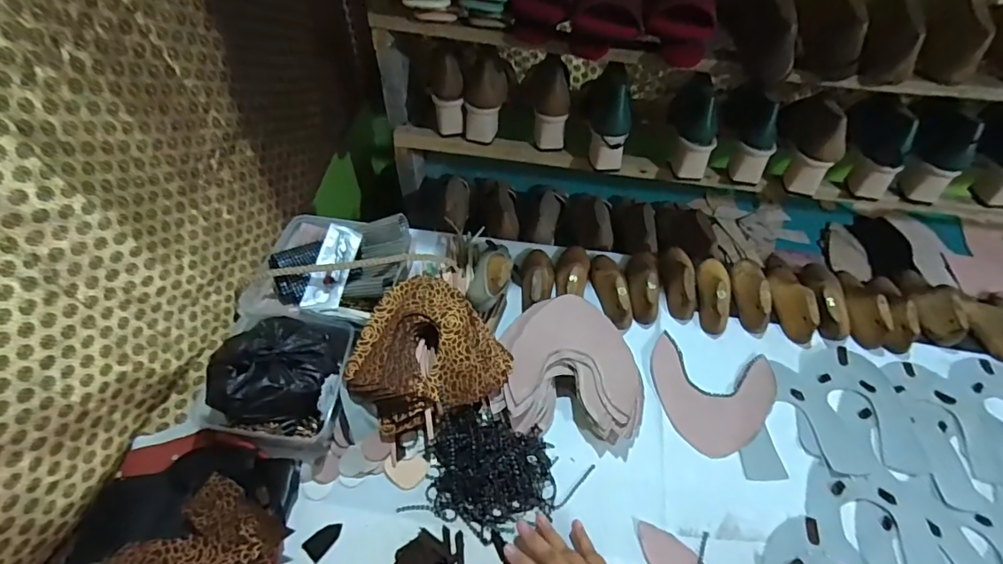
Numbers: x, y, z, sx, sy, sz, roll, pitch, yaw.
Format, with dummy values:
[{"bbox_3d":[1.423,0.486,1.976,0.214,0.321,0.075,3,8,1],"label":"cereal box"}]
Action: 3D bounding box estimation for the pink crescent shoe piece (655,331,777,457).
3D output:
[{"bbox_3d":[0.286,0.155,0.678,0.159,0.008,0.158,12,52,12],"label":"pink crescent shoe piece"}]

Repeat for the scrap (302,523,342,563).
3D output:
[{"bbox_3d":[-0.198,0.290,0.558,0.025,0.004,0.042,35,49,26],"label":"scrap"}]

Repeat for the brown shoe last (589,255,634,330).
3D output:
[{"bbox_3d":[0.171,0.001,0.765,0.051,0.054,0.138,-3,51,-3],"label":"brown shoe last"}]

